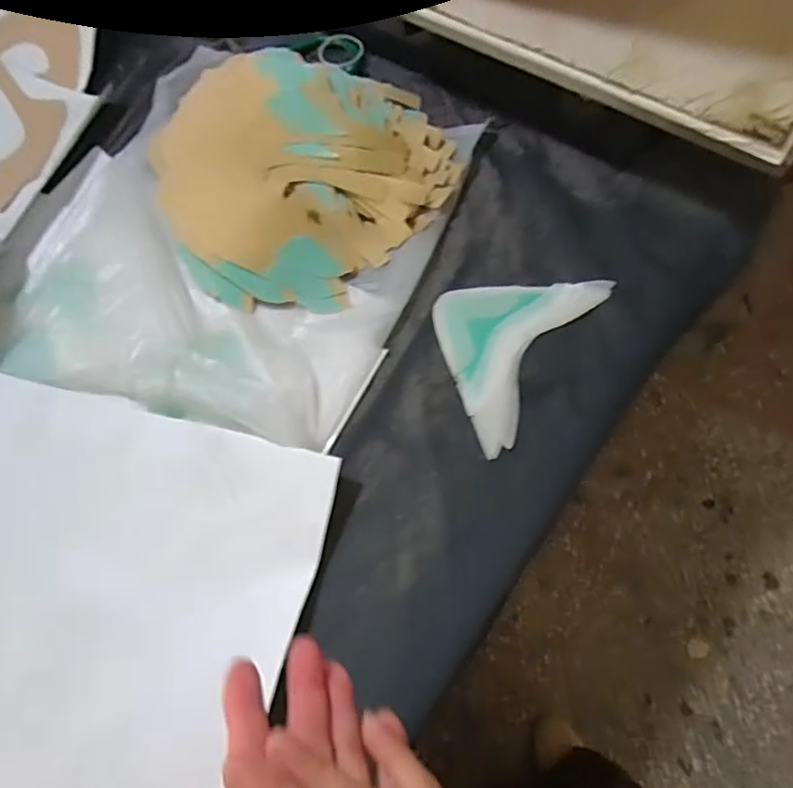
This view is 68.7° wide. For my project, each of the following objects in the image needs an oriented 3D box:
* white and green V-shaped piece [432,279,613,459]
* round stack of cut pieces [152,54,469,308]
[{"bbox_3d":[0.125,-0.042,0.521,0.155,0.010,0.154,-18,70,-3],"label":"white and green V-shaped piece"},{"bbox_3d":[-0.089,-0.217,0.554,0.296,0.076,0.254,-12,70,0],"label":"round stack of cut pieces"}]

